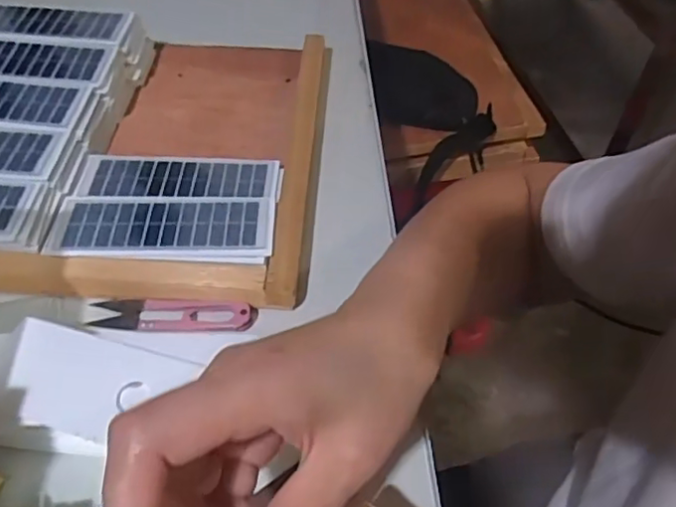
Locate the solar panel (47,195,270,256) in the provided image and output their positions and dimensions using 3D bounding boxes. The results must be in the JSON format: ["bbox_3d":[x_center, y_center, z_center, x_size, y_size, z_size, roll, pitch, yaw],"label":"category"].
[{"bbox_3d":[-0.117,-0.018,0.410,0.144,0.009,0.051,0,50,-2],"label":"solar panel"}]

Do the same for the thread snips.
[{"bbox_3d":[-0.104,0.039,0.384,0.101,0.009,0.021,3,50,0],"label":"thread snips"}]

